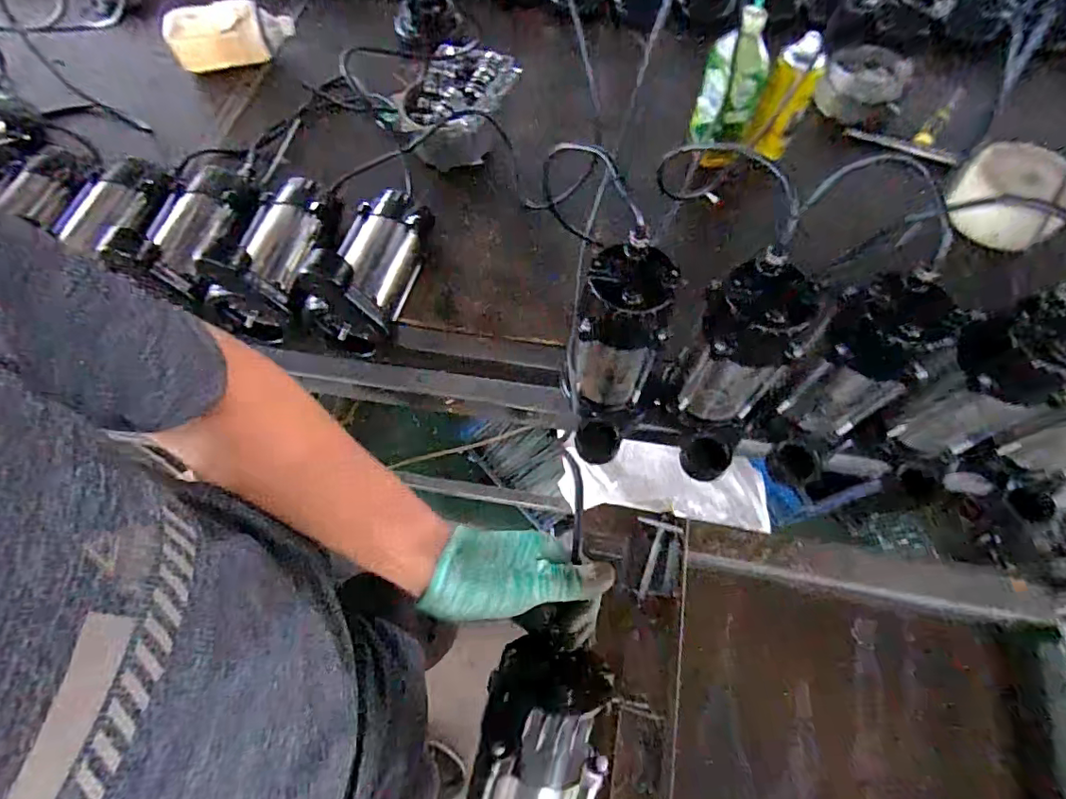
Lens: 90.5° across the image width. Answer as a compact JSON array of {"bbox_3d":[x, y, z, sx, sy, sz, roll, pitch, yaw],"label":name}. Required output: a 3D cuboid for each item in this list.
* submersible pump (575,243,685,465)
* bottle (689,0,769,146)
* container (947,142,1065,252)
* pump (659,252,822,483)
[{"bbox_3d":[0.087,-0.038,0.606,0.099,0.251,0.133,21,67,9],"label":"submersible pump"},{"bbox_3d":[0.299,-0.480,0.791,0.090,0.179,0.082,17,66,8],"label":"bottle"},{"bbox_3d":[0.720,-0.307,0.797,0.157,0.105,0.157,0,65,0],"label":"container"},{"bbox_3d":[0.206,-0.019,0.578,0.106,0.234,0.131,25,68,11],"label":"pump"}]

